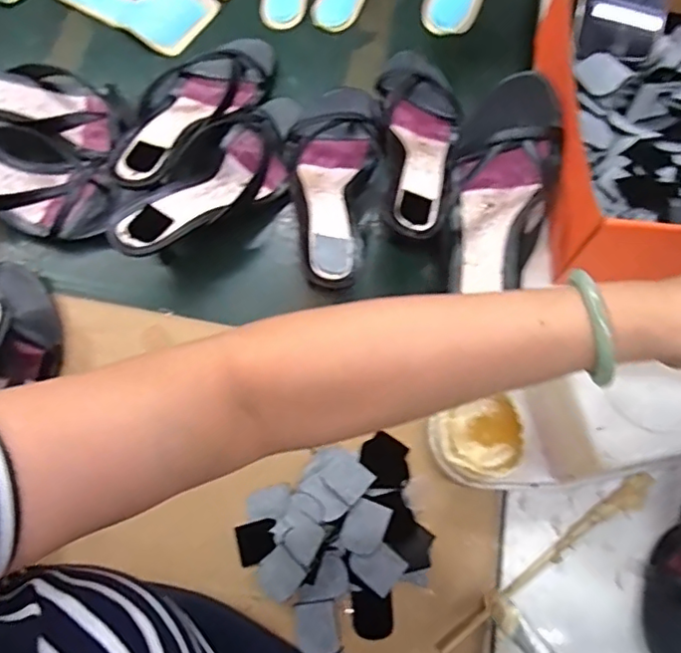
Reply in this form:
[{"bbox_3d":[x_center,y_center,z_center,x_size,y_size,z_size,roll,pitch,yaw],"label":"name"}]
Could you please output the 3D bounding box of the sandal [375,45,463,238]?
[{"bbox_3d":[0.078,-0.177,0.569,0.094,0.064,0.234,7,57,2],"label":"sandal"}]

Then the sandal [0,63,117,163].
[{"bbox_3d":[-0.315,-0.229,0.591,0.195,0.070,0.094,8,70,2],"label":"sandal"}]

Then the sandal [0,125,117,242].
[{"bbox_3d":[-0.326,-0.153,0.555,0.219,0.044,0.092,21,70,-6],"label":"sandal"}]

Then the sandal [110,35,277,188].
[{"bbox_3d":[-0.153,-0.226,0.585,0.093,0.057,0.246,24,58,8],"label":"sandal"}]

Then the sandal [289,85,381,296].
[{"bbox_3d":[-0.008,-0.141,0.553,0.093,0.052,0.255,5,56,1],"label":"sandal"}]

